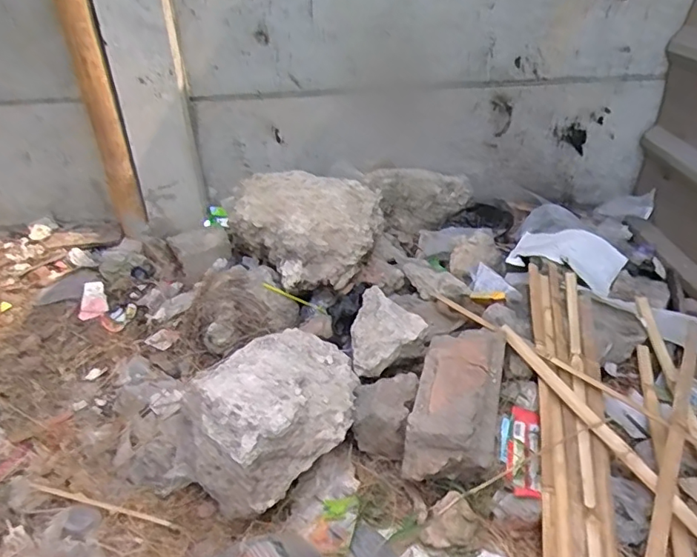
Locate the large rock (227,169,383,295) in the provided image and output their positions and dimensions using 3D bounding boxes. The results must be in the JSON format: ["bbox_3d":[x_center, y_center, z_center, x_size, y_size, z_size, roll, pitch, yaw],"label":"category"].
[{"bbox_3d":[-0.114,-0.142,1.419,0.306,0.204,0.405,-25,40,-30],"label":"large rock"}]

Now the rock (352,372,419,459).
[{"bbox_3d":[0.066,0.251,1.042,0.115,0.106,0.129,6,35,13],"label":"rock"}]

